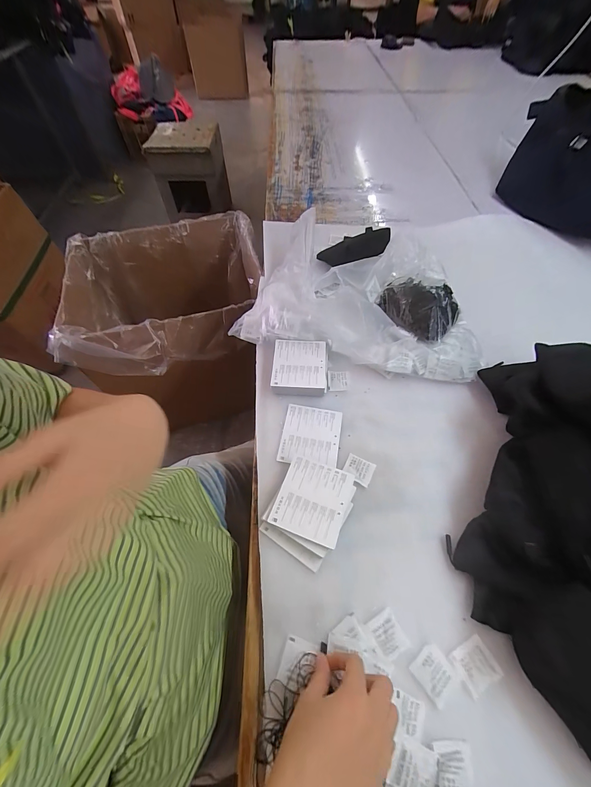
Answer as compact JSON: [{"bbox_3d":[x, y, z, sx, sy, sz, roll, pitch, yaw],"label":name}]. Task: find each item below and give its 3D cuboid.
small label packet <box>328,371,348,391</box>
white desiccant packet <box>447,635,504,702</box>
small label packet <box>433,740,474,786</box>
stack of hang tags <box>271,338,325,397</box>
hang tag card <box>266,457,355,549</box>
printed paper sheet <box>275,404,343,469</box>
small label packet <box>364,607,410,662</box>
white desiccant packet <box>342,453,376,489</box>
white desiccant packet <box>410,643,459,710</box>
[{"bbox_3d":[0.075,-0.023,0.529,0.035,0.005,0.041,2,57,2],"label":"small label packet"},{"bbox_3d":[0.197,0.298,0.327,0.044,0.004,0.041,-25,60,-15],"label":"white desiccant packet"},{"bbox_3d":[0.152,0.359,0.284,0.035,0.007,0.038,4,57,3],"label":"small label packet"},{"bbox_3d":[0.007,-0.044,0.527,0.090,0.033,0.101,3,57,2],"label":"stack of hang tags"},{"bbox_3d":[0.023,0.141,0.400,0.090,0.004,0.098,18,57,12],"label":"hang tag card"},{"bbox_3d":[0.024,0.066,0.476,0.090,0.006,0.099,8,59,6],"label":"printed paper sheet"},{"bbox_3d":[0.104,0.275,0.340,0.033,0.004,0.041,-25,60,-15],"label":"small label packet"},{"bbox_3d":[0.093,0.112,0.441,0.041,0.005,0.037,24,60,15],"label":"white desiccant packet"},{"bbox_3d":[0.150,0.302,0.322,0.038,0.004,0.040,-34,63,-20],"label":"white desiccant packet"}]

